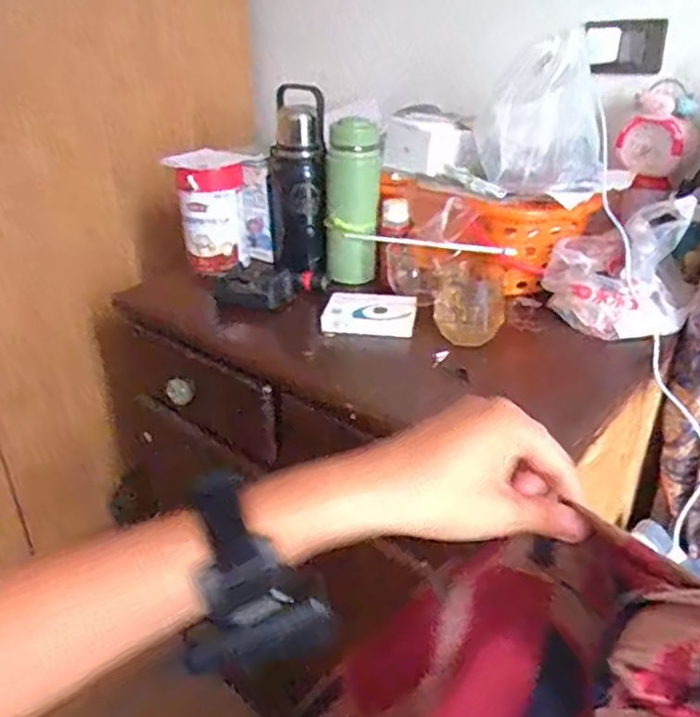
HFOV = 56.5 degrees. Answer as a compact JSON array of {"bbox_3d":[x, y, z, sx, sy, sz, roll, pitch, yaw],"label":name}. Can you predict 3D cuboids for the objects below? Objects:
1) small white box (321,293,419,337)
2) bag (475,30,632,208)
[{"bbox_3d":[0.028,-0.059,0.873,0.117,0.025,0.078,5,29,9],"label":"small white box"},{"bbox_3d":[0.266,-0.320,0.867,0.205,0.187,0.128,11,31,19],"label":"bag"}]

